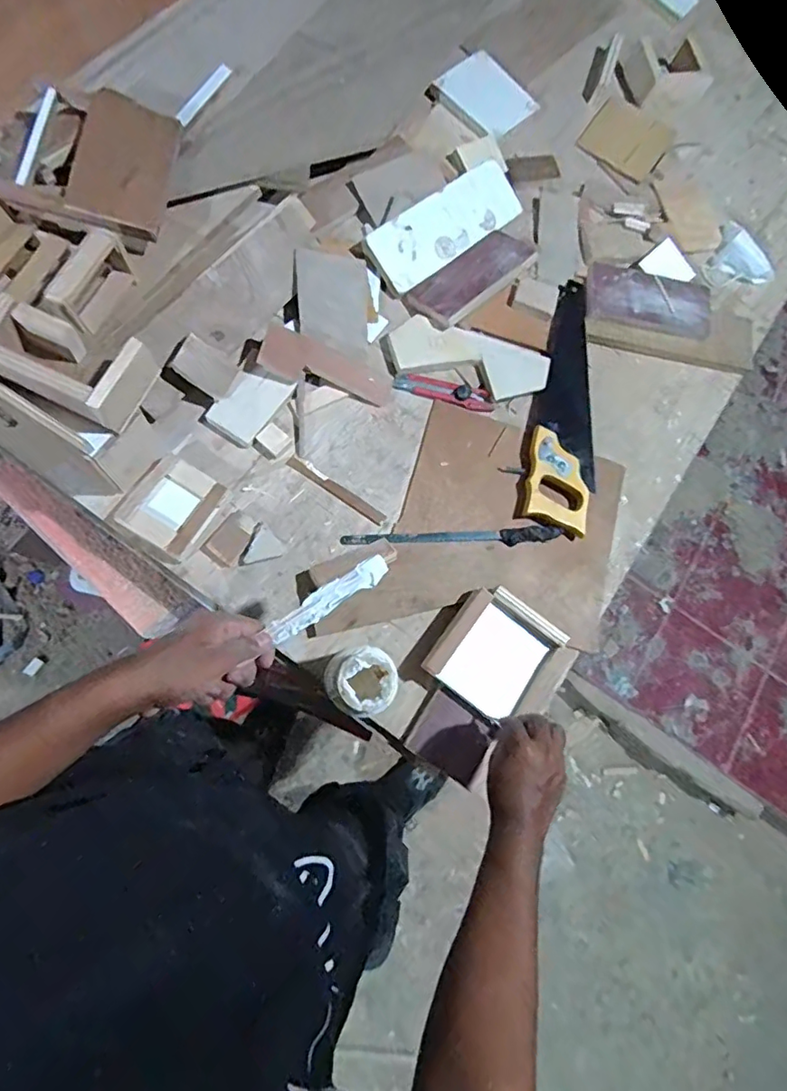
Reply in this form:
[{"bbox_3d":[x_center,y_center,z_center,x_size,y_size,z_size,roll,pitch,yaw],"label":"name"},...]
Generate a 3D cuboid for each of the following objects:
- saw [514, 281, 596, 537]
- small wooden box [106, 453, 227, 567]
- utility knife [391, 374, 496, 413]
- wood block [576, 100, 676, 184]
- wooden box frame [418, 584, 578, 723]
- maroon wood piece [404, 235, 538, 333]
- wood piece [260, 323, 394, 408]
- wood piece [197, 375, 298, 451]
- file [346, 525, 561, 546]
[{"bbox_3d":[0.275,-0.219,0.828,0.107,0.029,0.404,15,74,-4],"label":"saw"},{"bbox_3d":[-0.288,-0.049,0.702,0.105,0.032,0.121,33,73,1],"label":"small wooden box"},{"bbox_3d":[0.079,-0.233,0.821,0.152,0.017,0.040,14,74,-5],"label":"utility knife"},{"bbox_3d":[0.421,-0.733,0.989,0.141,0.008,0.137,34,73,1],"label":"wood block"},{"bbox_3d":[0.143,0.144,0.697,0.160,0.036,0.143,37,79,6],"label":"wooden box frame"},{"bbox_3d":[0.119,-0.408,0.834,0.202,0.018,0.091,-40,69,-9],"label":"maroon wood piece"},{"bbox_3d":[-0.093,-0.243,0.767,0.183,0.013,0.060,21,99,-20],"label":"wood piece"},{"bbox_3d":[-0.199,-0.194,0.755,0.068,0.015,0.116,37,73,2],"label":"wood piece"},{"bbox_3d":[0.086,-0.010,0.769,0.310,0.031,0.025,-3,76,-9],"label":"file"}]

